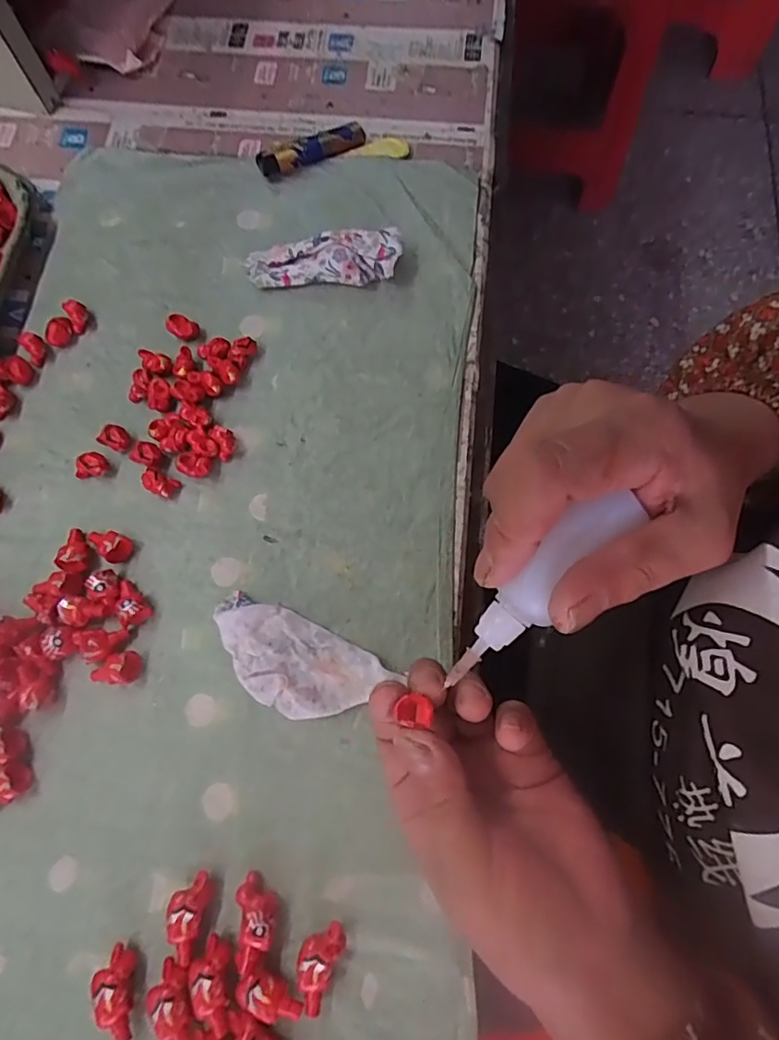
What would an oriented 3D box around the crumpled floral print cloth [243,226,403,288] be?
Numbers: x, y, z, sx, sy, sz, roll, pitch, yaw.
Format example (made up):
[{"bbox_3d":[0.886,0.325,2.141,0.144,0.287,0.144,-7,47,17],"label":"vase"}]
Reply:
[{"bbox_3d":[-0.045,-0.175,0.364,0.103,0.023,0.030,0,74,-2],"label":"crumpled floral print cloth"}]

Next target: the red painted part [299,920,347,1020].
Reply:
[{"bbox_3d":[-0.035,0.211,0.256,0.017,0.014,0.037,22,75,5],"label":"red painted part"}]

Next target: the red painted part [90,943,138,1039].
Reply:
[{"bbox_3d":[-0.129,0.222,0.253,0.017,0.014,0.036,-4,74,-3],"label":"red painted part"}]

